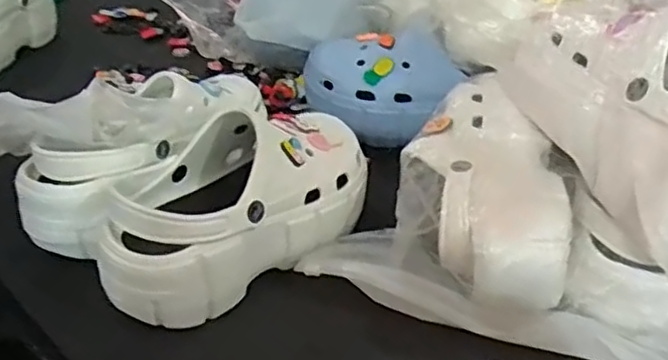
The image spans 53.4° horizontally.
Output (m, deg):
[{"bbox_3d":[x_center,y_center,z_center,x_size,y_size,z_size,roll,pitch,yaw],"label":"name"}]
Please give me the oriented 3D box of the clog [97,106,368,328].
[{"bbox_3d":[-0.071,0.013,0.520,0.105,0.093,0.236,30,41,35],"label":"clog"}]

